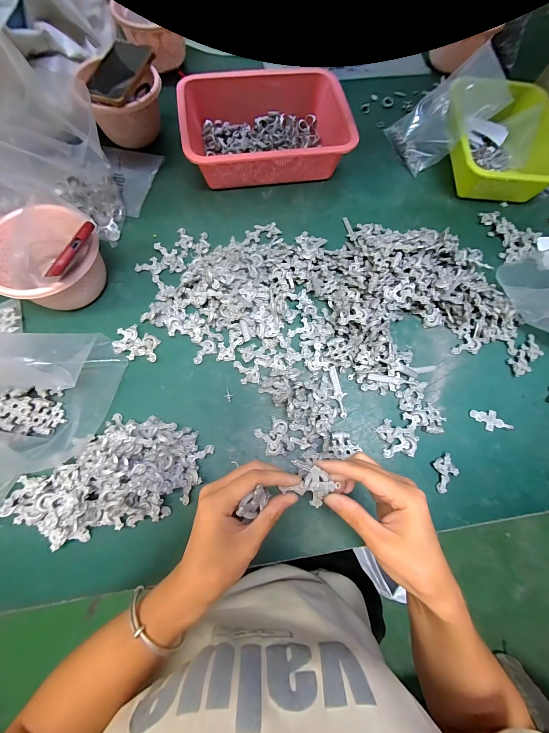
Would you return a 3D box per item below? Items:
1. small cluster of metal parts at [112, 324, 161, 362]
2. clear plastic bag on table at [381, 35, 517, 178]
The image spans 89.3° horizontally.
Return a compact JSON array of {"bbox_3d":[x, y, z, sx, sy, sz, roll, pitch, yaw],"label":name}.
[{"bbox_3d":[-0.208,-0.036,0.422,0.064,0.008,0.055,5,71,-1],"label":"small cluster of metal parts"},{"bbox_3d":[0.326,-0.486,0.538,0.131,0.124,0.147,-15,72,-7],"label":"clear plastic bag on table"}]

